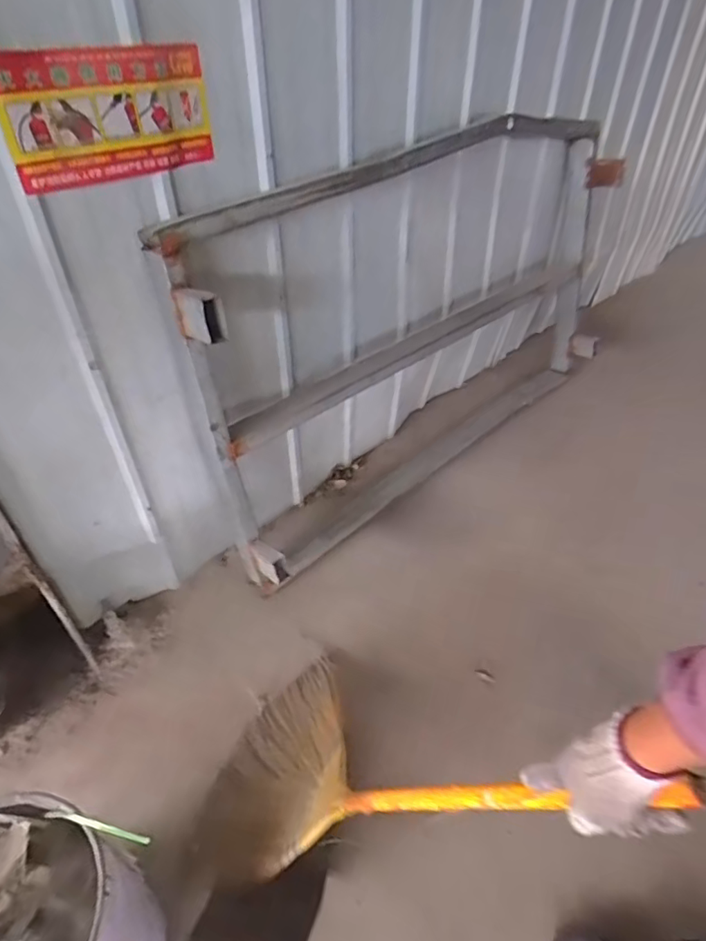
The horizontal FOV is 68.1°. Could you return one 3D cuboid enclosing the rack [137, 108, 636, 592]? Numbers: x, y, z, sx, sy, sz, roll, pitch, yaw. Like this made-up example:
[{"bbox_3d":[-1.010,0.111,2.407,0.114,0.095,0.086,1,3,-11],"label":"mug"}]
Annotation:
[{"bbox_3d":[0.321,-0.460,1.616,0.274,0.967,1.786,31,50,34],"label":"rack"}]

